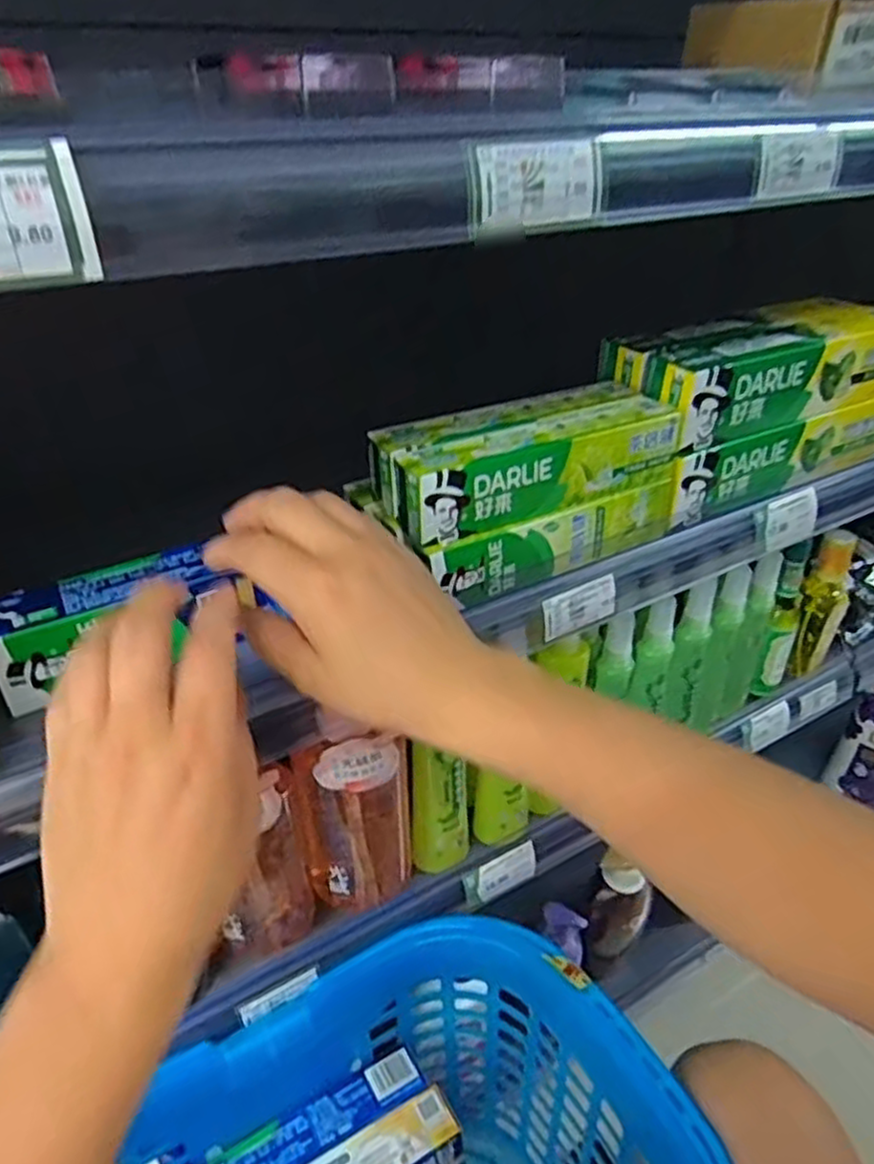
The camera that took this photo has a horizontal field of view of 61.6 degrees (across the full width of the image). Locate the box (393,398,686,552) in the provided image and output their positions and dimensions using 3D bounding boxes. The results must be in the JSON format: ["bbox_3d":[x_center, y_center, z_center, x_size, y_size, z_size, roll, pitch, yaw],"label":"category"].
[{"bbox_3d":[0.063,-0.073,0.451,0.195,0.043,0.044,-18,39,-23],"label":"box"}]

